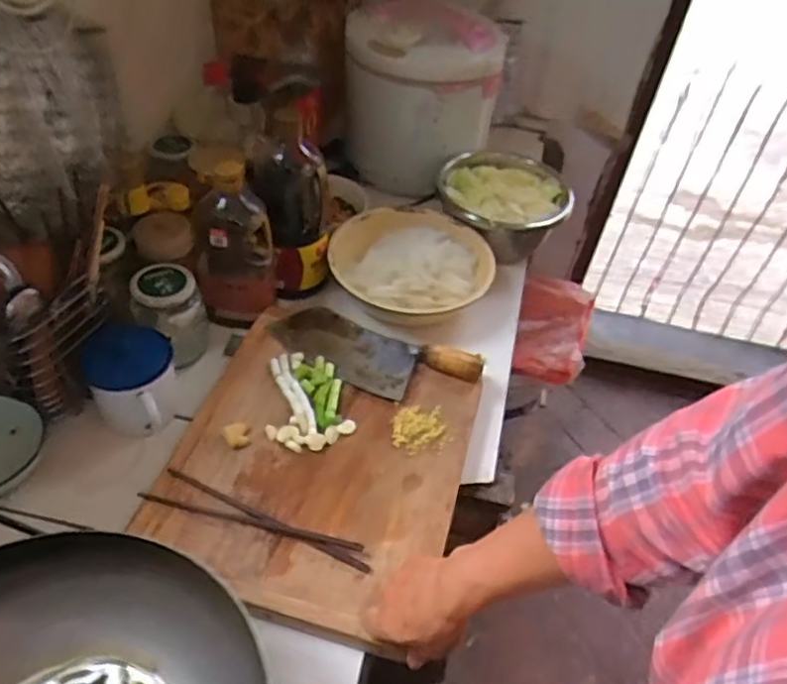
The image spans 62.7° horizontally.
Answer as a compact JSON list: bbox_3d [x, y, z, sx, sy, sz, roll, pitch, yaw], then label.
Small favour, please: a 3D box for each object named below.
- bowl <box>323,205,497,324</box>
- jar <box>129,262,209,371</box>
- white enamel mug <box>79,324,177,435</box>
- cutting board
[{"bbox_3d":[0.025,-0.113,0.961,0.236,0.066,0.229,3,46,-3],"label":"bowl"},{"bbox_3d":[-0.282,-0.032,0.818,0.079,0.123,0.082,3,46,-3],"label":"jar"},{"bbox_3d":[-0.303,0.041,0.757,0.098,0.083,0.117,8,46,1],"label":"white enamel mug"},{"bbox_3d":[-0.082,0.129,0.723,0.307,0.034,0.351,15,47,7],"label":"cutting board"}]

